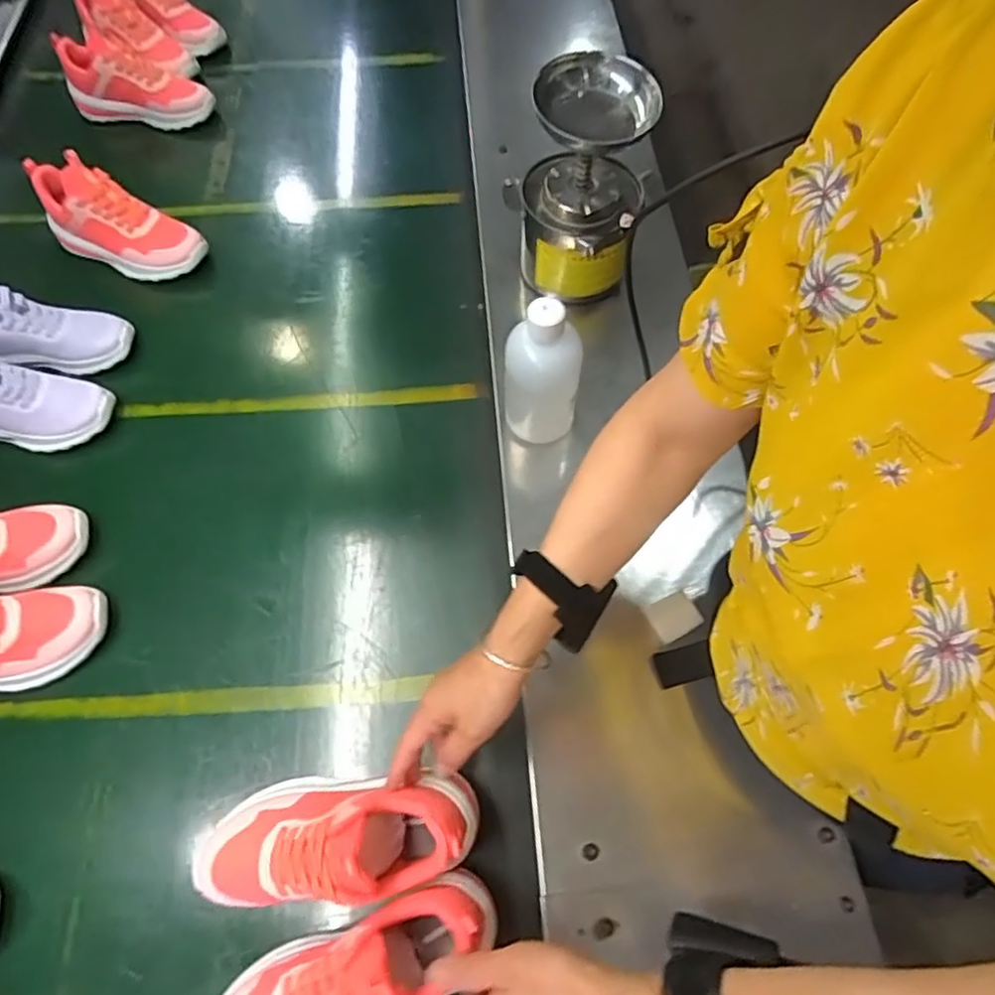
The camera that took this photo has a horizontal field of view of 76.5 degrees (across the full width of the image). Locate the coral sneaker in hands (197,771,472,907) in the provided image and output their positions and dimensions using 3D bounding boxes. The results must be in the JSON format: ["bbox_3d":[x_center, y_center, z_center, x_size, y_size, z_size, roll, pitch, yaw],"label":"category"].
[{"bbox_3d":[-0.136,0.275,0.508,0.225,0.104,0.086,-11,66,9],"label":"coral sneaker in hands"}]

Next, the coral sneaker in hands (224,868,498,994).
[{"bbox_3d":[-0.112,0.362,0.463,0.225,0.096,0.085,-29,68,-3],"label":"coral sneaker in hands"}]

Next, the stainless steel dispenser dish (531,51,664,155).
[{"bbox_3d":[0.096,-0.401,0.636,0.116,0.050,0.105,-8,68,1],"label":"stainless steel dispenser dish"}]

